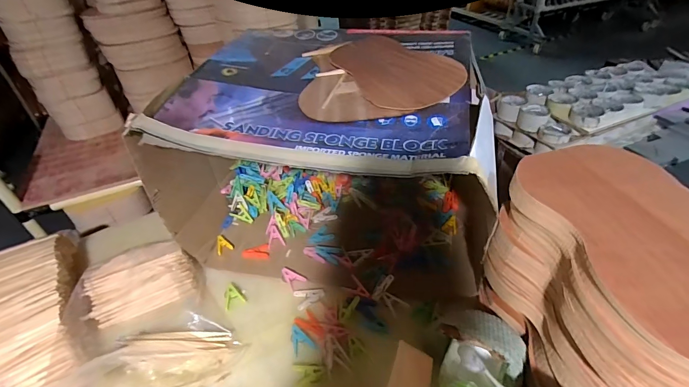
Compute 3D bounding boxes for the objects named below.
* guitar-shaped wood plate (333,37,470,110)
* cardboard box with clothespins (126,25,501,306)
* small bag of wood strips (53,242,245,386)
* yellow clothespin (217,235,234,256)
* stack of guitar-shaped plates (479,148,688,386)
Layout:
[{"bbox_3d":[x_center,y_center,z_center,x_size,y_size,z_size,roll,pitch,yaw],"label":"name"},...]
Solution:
[{"bbox_3d":[0.085,-0.224,0.651,0.176,0.007,0.240,-38,59,-24],"label":"guitar-shaped wood plate"},{"bbox_3d":[-0.017,-0.085,0.744,0.581,0.345,0.430,6,40,12],"label":"cardboard box with clothespins"},{"bbox_3d":[-0.349,0.215,0.639,0.246,0.062,0.302,-21,42,-20],"label":"small bag of wood strips"},{"bbox_3d":[-0.264,0.109,0.786,0.033,0.016,0.045,-21,42,-20],"label":"yellow clothespin"},{"bbox_3d":[0.352,0.126,0.446,0.243,0.220,0.312,-9,39,-6],"label":"stack of guitar-shaped plates"}]

